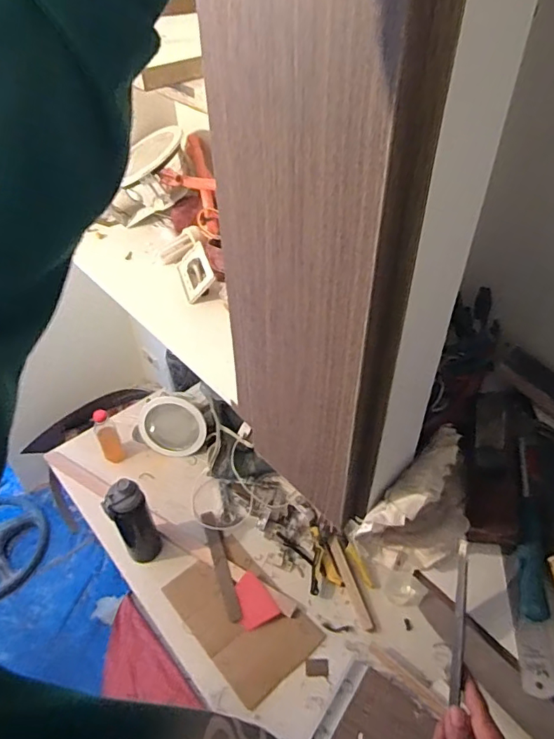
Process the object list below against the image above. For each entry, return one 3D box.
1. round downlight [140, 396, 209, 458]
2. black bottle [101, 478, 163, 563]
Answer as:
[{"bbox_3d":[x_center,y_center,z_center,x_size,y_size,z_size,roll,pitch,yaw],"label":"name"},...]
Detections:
[{"bbox_3d":[-0.289,0.161,1.410,0.174,0.167,0.034,-2,9,-3],"label":"round downlight"},{"bbox_3d":[-0.326,0.338,1.137,0.081,0.257,0.075,-25,49,-22],"label":"black bottle"}]

